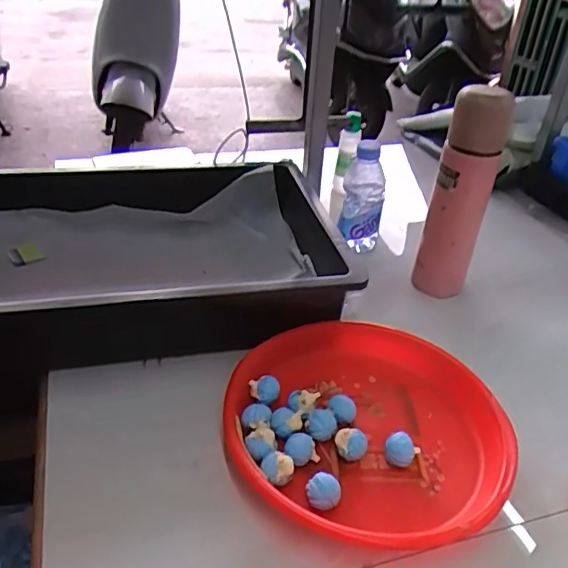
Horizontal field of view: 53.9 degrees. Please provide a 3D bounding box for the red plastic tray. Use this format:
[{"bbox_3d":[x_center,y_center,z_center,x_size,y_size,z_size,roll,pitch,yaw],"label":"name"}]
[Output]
[{"bbox_3d":[0.075,0.132,0.521,0.251,0.045,0.244,22,37,25],"label":"red plastic tray"}]

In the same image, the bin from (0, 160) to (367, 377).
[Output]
[{"bbox_3d":[-0.175,-0.017,0.689,0.506,0.142,0.309,-6,36,-15],"label":"bin"}]

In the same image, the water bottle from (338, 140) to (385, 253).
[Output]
[{"bbox_3d":[0.108,-0.118,0.770,0.058,0.147,0.049,8,33,6],"label":"water bottle"}]

